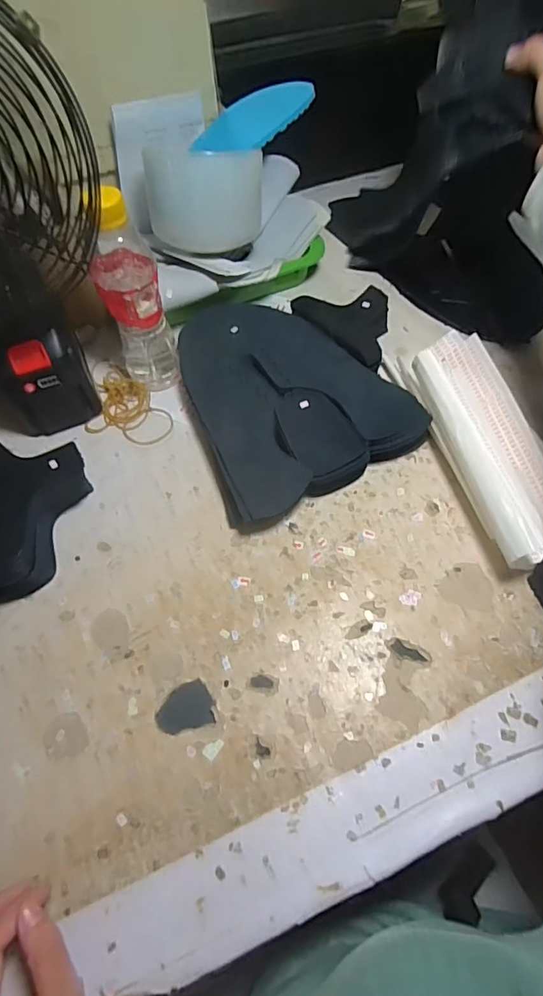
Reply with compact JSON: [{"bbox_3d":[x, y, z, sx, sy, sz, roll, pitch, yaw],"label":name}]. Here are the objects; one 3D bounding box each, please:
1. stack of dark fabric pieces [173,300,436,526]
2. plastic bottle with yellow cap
[{"bbox_3d":[0.006,-0.108,0.490,0.198,0.038,0.250,-26,64,-10],"label":"stack of dark fabric pieces"},{"bbox_3d":[-0.128,-0.181,0.458,0.056,0.178,0.055,-16,63,-5],"label":"plastic bottle with yellow cap"}]

